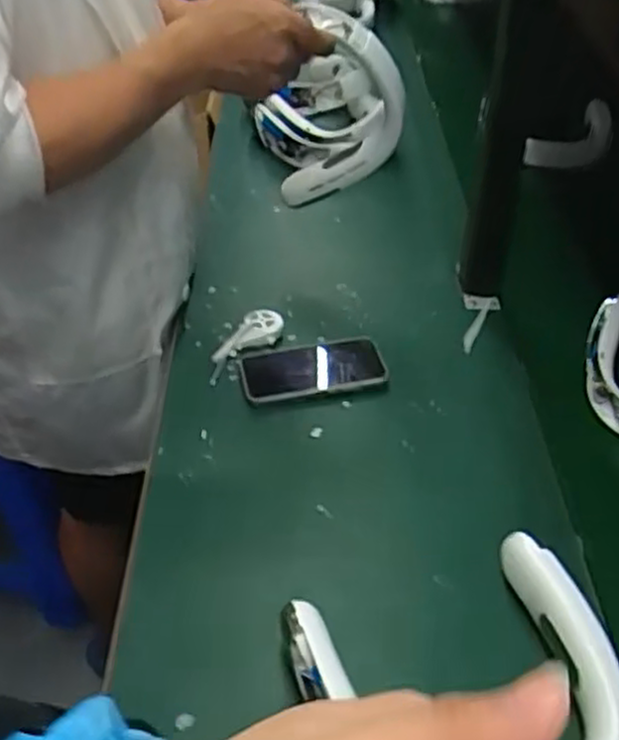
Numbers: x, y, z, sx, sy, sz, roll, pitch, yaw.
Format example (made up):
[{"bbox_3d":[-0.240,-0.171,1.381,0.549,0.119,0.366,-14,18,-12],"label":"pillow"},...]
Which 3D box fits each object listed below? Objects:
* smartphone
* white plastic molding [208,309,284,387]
[{"bbox_3d":[0.002,-0.003,0.813,0.148,0.012,0.074,-10,52,-6],"label":"smartphone"},{"bbox_3d":[-0.077,-0.029,0.847,0.041,0.018,0.115,34,65,33],"label":"white plastic molding"}]

